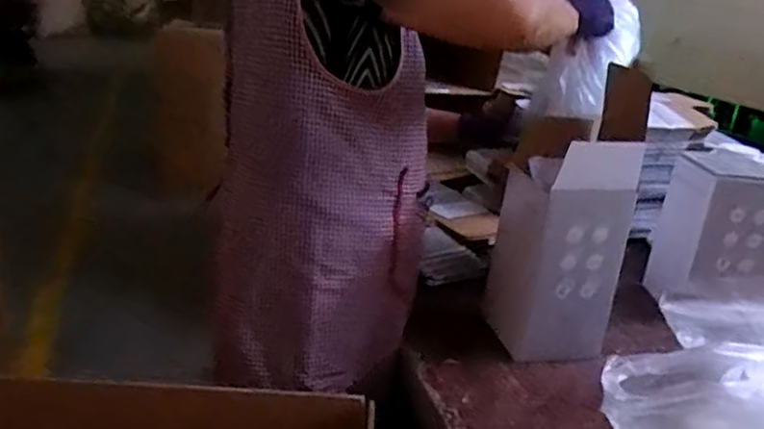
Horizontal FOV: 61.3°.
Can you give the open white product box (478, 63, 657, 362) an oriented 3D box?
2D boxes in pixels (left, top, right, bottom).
[{"bbox_3d":[0.239,0.036,0.866,0.137,0.275,0.120,-2,22,-16],"label":"open white product box"}]

